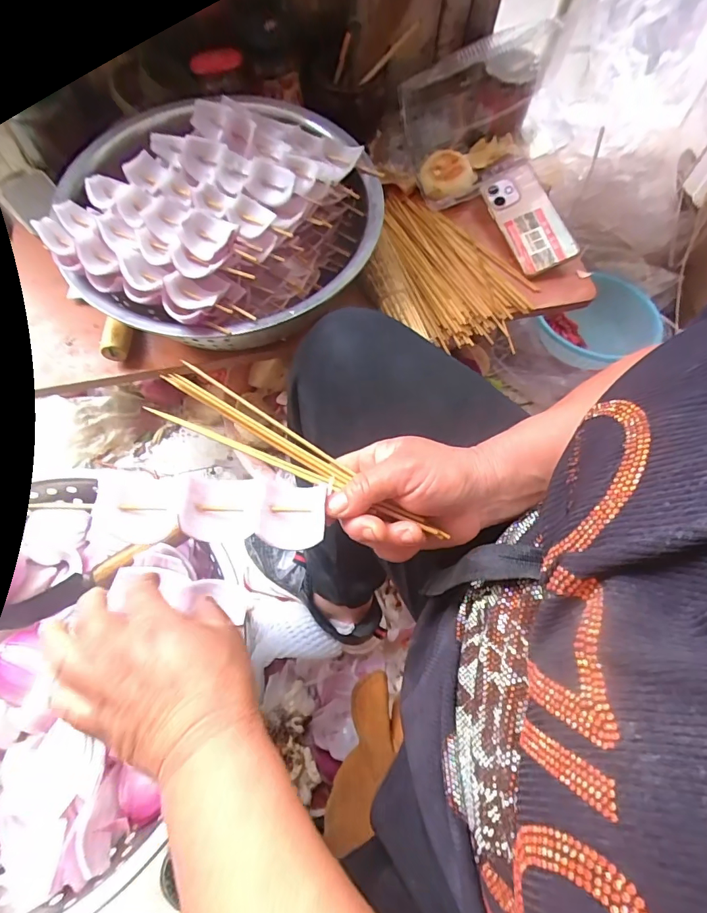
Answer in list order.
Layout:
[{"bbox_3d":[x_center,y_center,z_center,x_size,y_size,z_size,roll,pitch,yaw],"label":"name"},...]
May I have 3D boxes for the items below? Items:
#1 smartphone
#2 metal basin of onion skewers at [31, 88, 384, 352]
[{"bbox_3d":[0.248,-0.341,0.631,0.086,0.012,0.175,-22,76,0],"label":"smartphone"},{"bbox_3d":[-0.126,-0.265,0.518,0.293,0.118,0.355,18,65,5],"label":"metal basin of onion skewers"}]

